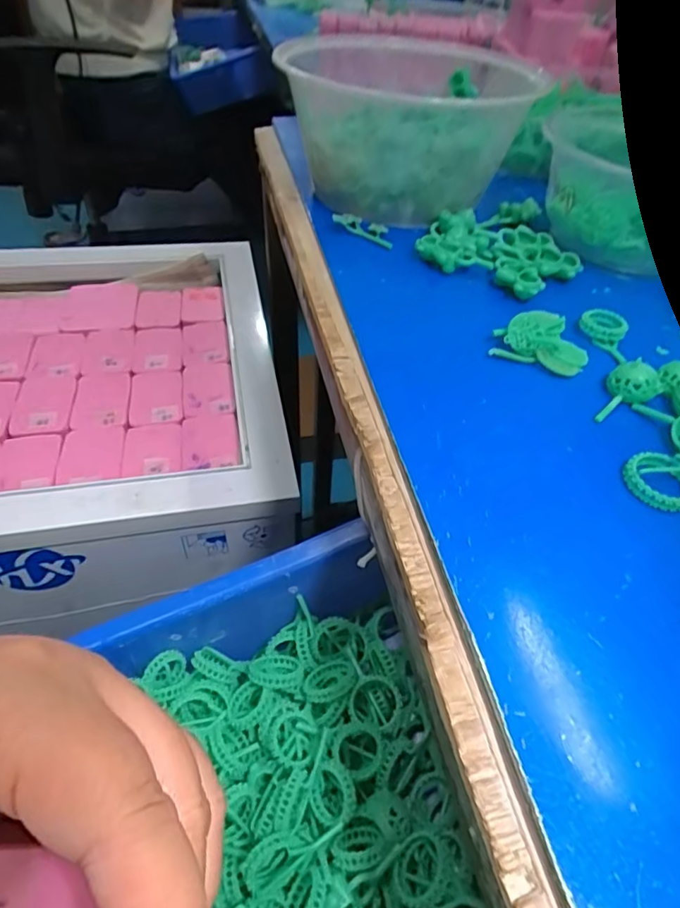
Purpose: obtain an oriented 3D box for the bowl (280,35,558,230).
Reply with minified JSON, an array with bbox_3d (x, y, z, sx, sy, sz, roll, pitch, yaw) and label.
[{"bbox_3d":[0.043,-0.226,0.358,0.156,0.072,0.163,5,47,0],"label":"bowl"}]

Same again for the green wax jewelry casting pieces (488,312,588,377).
[{"bbox_3d":[0.097,-0.057,0.251,0.043,0.014,0.039,16,48,10],"label":"green wax jewelry casting pieces"}]

